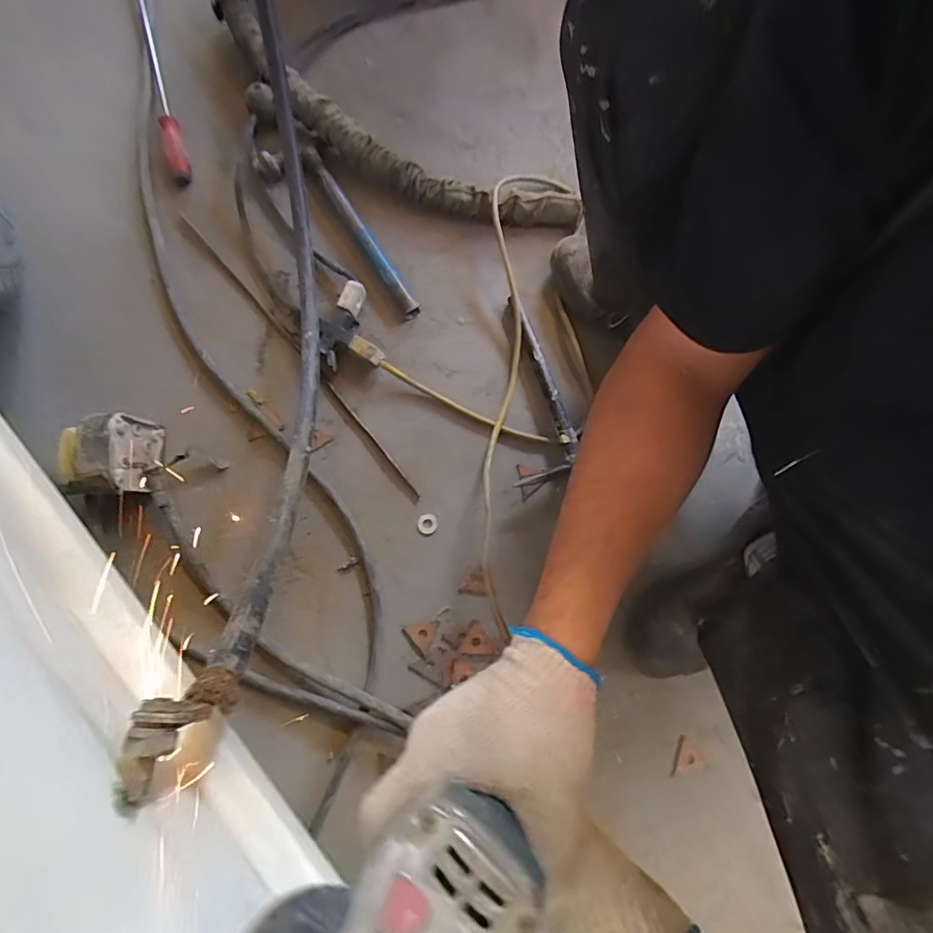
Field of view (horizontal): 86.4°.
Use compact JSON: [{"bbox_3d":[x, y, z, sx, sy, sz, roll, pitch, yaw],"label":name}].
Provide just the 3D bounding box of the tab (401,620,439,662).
[{"bbox_3d":[-0.052,0.203,0.579,0.042,0.008,0.038,-10,80,-2],"label":"tab"}]

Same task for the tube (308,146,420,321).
[{"bbox_3d":[-0.147,-0.327,0.679,0.022,0.020,0.314,-30,83,-6],"label":"tube"}]

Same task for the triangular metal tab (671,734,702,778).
[{"bbox_3d":[0.247,0.326,0.554,0.031,0.004,0.042,16,80,3],"label":"triangular metal tab"}]

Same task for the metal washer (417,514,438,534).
[{"bbox_3d":[-0.047,0.070,0.602,0.023,0.004,0.023,-10,80,-2],"label":"metal washer"}]

